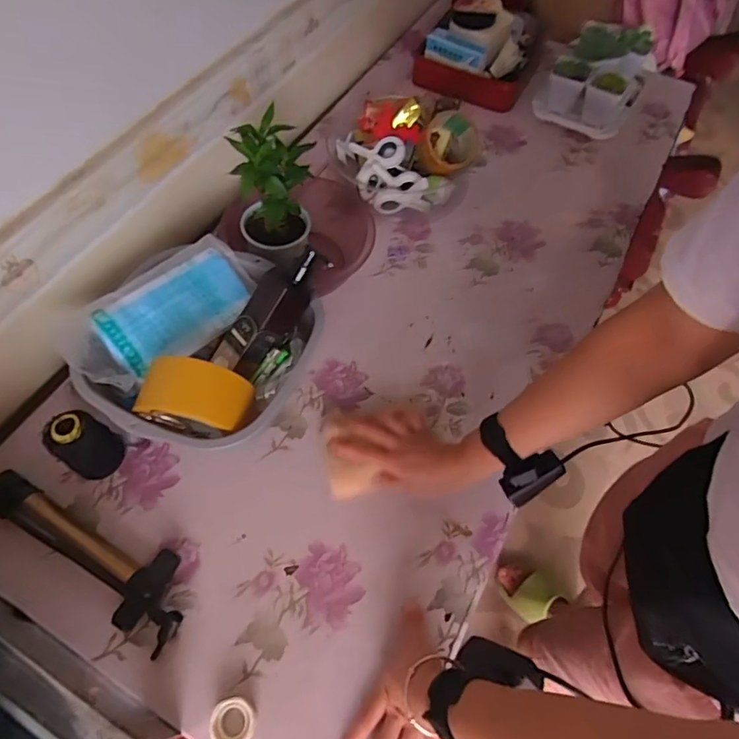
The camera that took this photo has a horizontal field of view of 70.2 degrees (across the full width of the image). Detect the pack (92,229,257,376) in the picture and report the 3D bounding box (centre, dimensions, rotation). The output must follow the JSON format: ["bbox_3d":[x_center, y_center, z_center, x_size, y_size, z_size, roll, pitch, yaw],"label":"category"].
[{"bbox_3d":[-0.240,-0.080,0.662,0.188,0.035,0.112,-37,96,-23],"label":"pack"}]

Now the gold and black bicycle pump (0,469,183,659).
[{"bbox_3d":[-0.307,0.195,0.586,0.275,0.035,0.082,32,64,15],"label":"gold and black bicycle pump"}]

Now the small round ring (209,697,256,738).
[{"bbox_3d":[-0.134,0.347,0.517,0.042,0.015,0.041,1,60,-2],"label":"small round ring"}]

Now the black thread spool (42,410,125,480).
[{"bbox_3d":[-0.328,0.088,0.610,0.047,0.097,0.057,33,64,16],"label":"black thread spool"}]

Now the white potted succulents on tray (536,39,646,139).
[{"bbox_3d":[0.427,-0.571,1.016,0.191,0.104,0.229,24,62,11],"label":"white potted succulents on tray"}]

